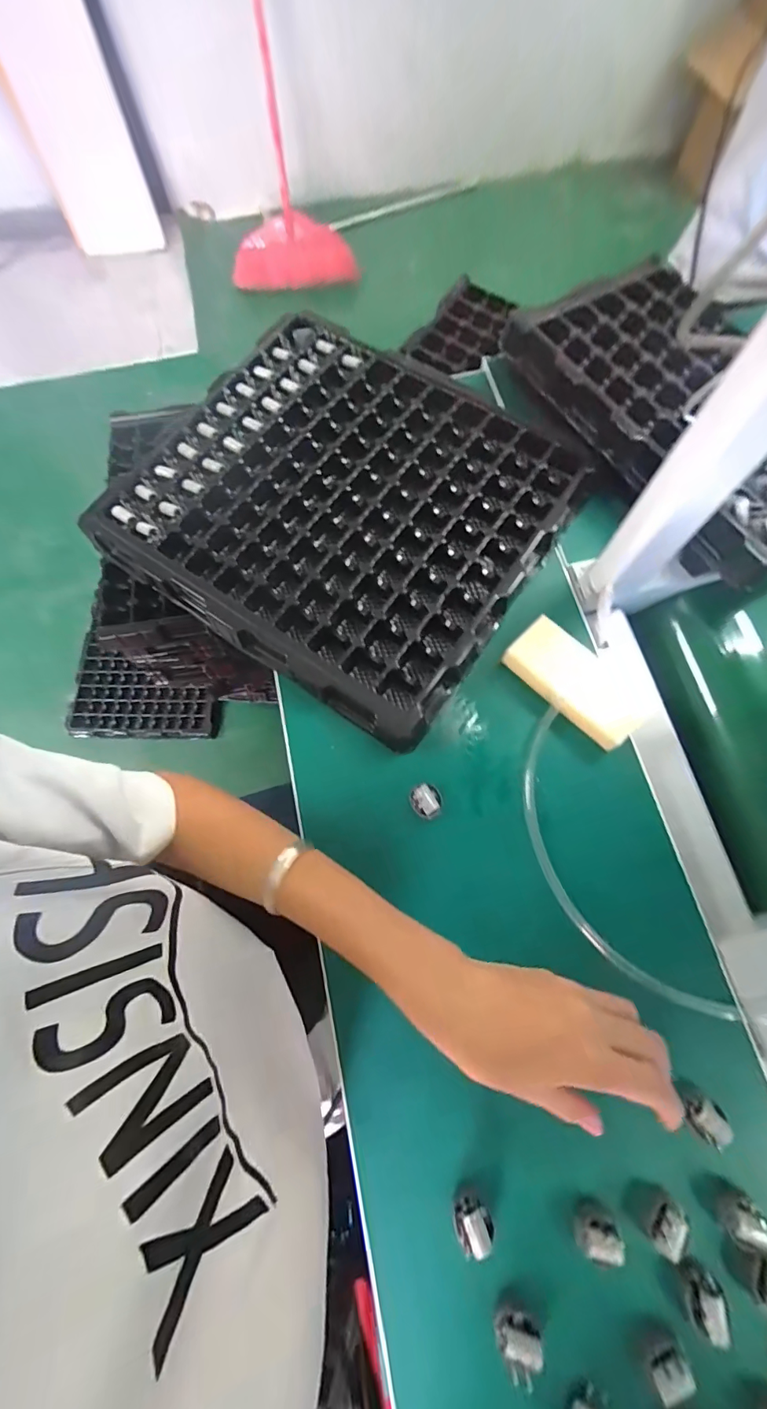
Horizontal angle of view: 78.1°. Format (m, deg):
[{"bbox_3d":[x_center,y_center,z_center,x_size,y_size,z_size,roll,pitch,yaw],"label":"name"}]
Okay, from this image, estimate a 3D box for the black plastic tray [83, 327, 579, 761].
[{"bbox_3d":[-0.045,-0.201,0.471,0.394,0.041,0.350,32,76,12],"label":"black plastic tray"}]

